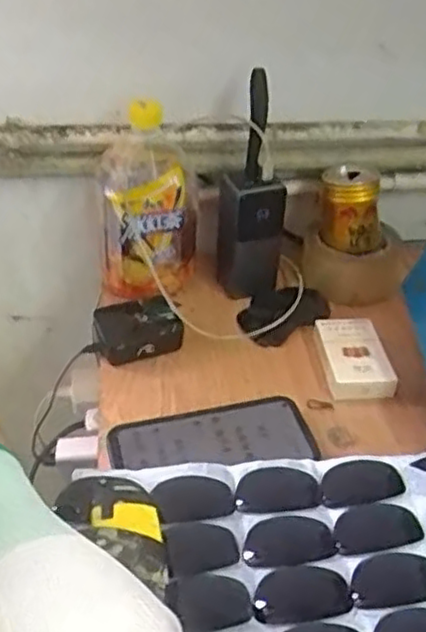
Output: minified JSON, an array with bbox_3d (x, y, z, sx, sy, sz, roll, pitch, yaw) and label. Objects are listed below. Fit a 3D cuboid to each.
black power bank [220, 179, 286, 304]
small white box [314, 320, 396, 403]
[{"bbox_3d":[0.037,-0.079,0.713,0.063,0.129,0.032,6,39,4],"label":"black power bank"},{"bbox_3d":[0.131,0.039,0.656,0.057,0.028,0.085,-3,39,-7],"label":"small white box"}]

